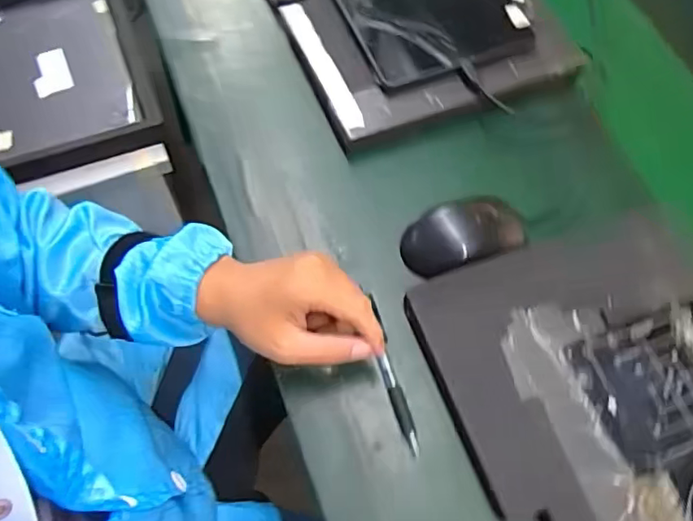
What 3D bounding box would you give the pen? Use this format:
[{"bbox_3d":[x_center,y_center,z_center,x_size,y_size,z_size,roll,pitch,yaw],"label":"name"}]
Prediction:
[{"bbox_3d":[0.035,0.089,0.437,0.013,0.010,0.125,-15,77,-7],"label":"pen"}]

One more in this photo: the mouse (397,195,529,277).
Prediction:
[{"bbox_3d":[0.102,-0.020,0.487,0.102,0.033,0.060,-15,68,-7],"label":"mouse"}]

